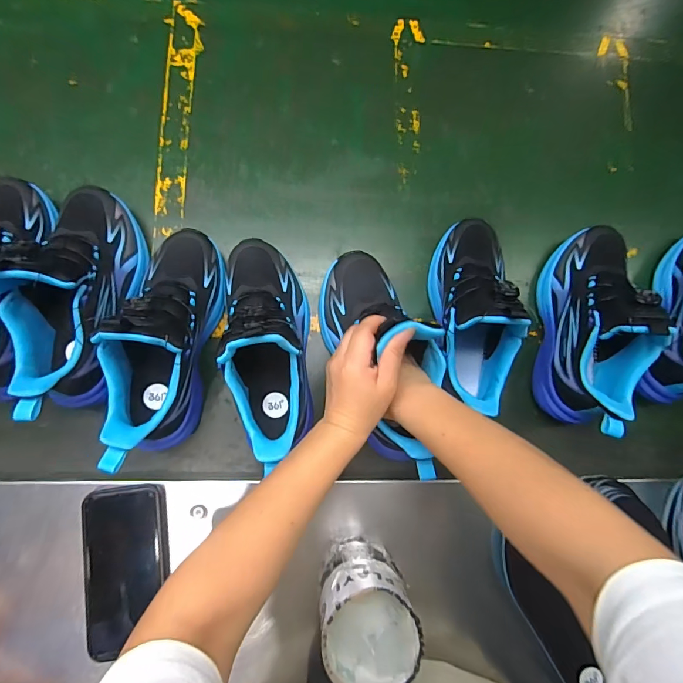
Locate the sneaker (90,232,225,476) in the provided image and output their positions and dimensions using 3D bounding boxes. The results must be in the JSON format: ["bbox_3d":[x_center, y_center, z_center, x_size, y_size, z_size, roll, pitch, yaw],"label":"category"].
[{"bbox_3d":[-0.181,-0.004,0.417,0.082,0.141,0.242,11,83,-3],"label":"sneaker"}]

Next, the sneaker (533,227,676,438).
[{"bbox_3d":[0.292,-0.022,0.457,0.084,0.139,0.238,9,84,-3],"label":"sneaker"}]

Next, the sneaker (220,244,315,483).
[{"bbox_3d":[-0.073,0.002,0.422,0.084,0.149,0.236,-4,84,-4],"label":"sneaker"}]

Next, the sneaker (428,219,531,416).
[{"bbox_3d":[0.146,-0.038,0.442,0.089,0.153,0.210,16,83,-2],"label":"sneaker"}]

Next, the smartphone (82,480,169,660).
[{"bbox_3d":[-0.219,0.229,0.417,0.080,0.012,0.154,-6,78,-3],"label":"smartphone"}]

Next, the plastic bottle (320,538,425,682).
[{"bbox_3d":[0.020,0.248,0.381,0.073,0.112,0.078,1,84,-4],"label":"plastic bottle"}]

